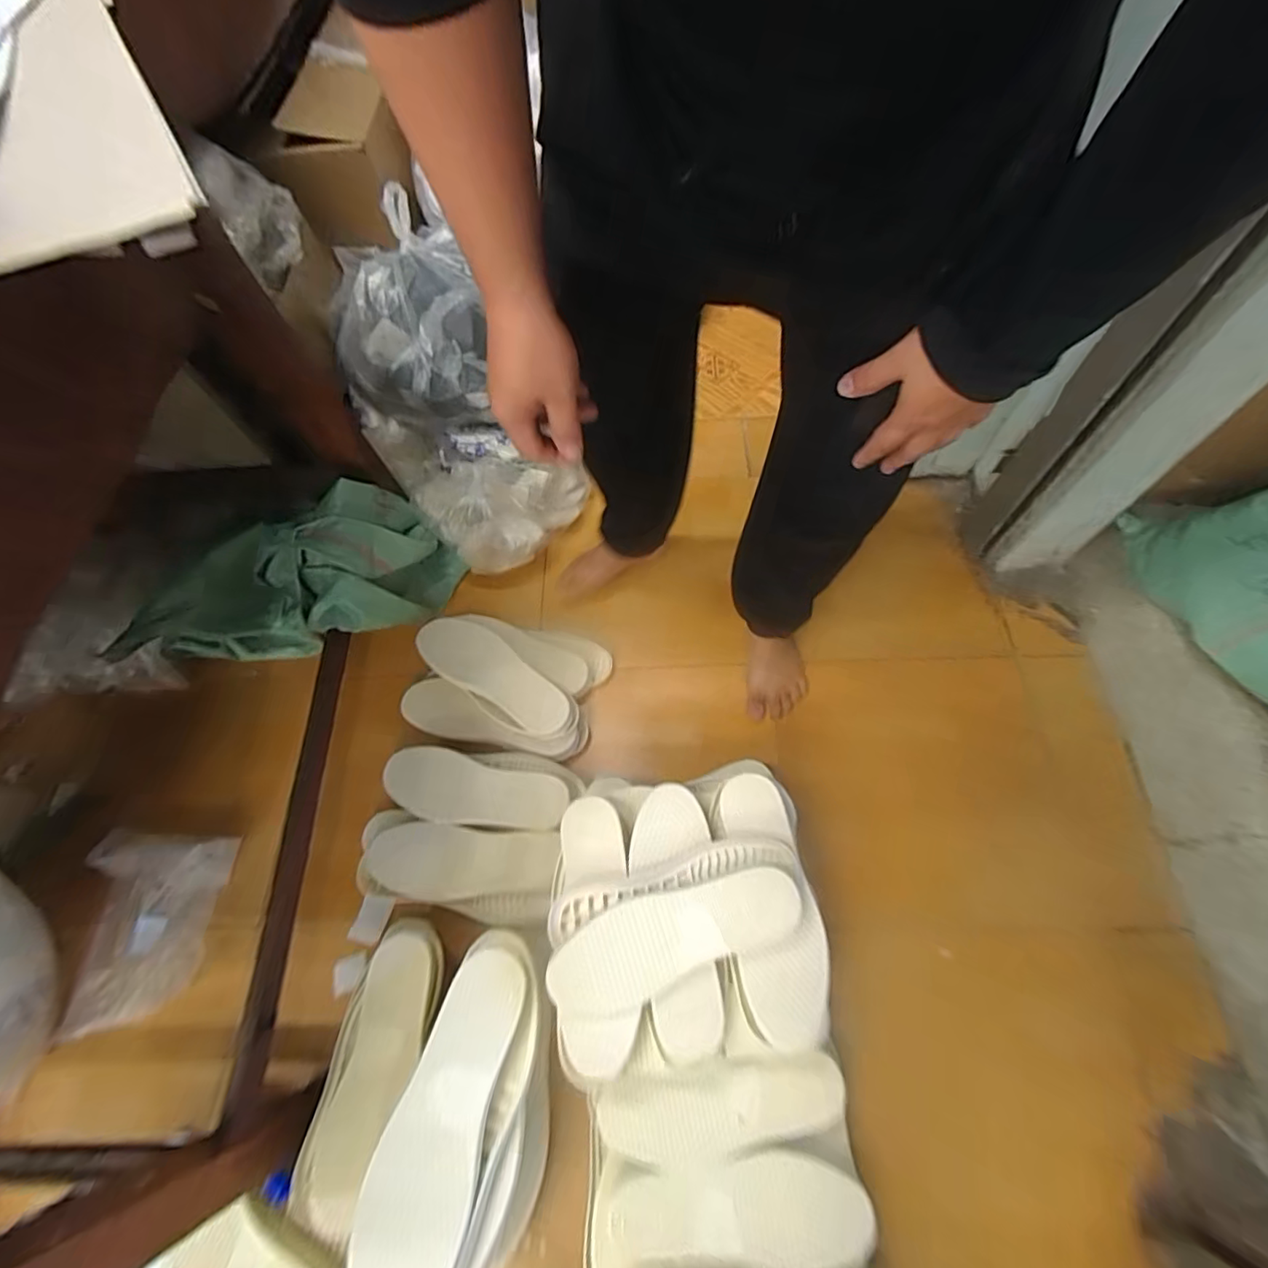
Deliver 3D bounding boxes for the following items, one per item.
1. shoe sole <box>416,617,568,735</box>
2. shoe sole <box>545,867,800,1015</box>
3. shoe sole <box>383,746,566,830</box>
[{"bbox_3d":[-0.229,0.059,0.896,0.280,0.030,0.099,36,73,19],"label":"shoe sole"},{"bbox_3d":[0.041,0.326,0.611,0.270,0.041,0.086,-20,66,-4],"label":"shoe sole"},{"bbox_3d":[-0.234,0.231,0.829,0.269,0.019,0.098,11,67,10],"label":"shoe sole"}]

